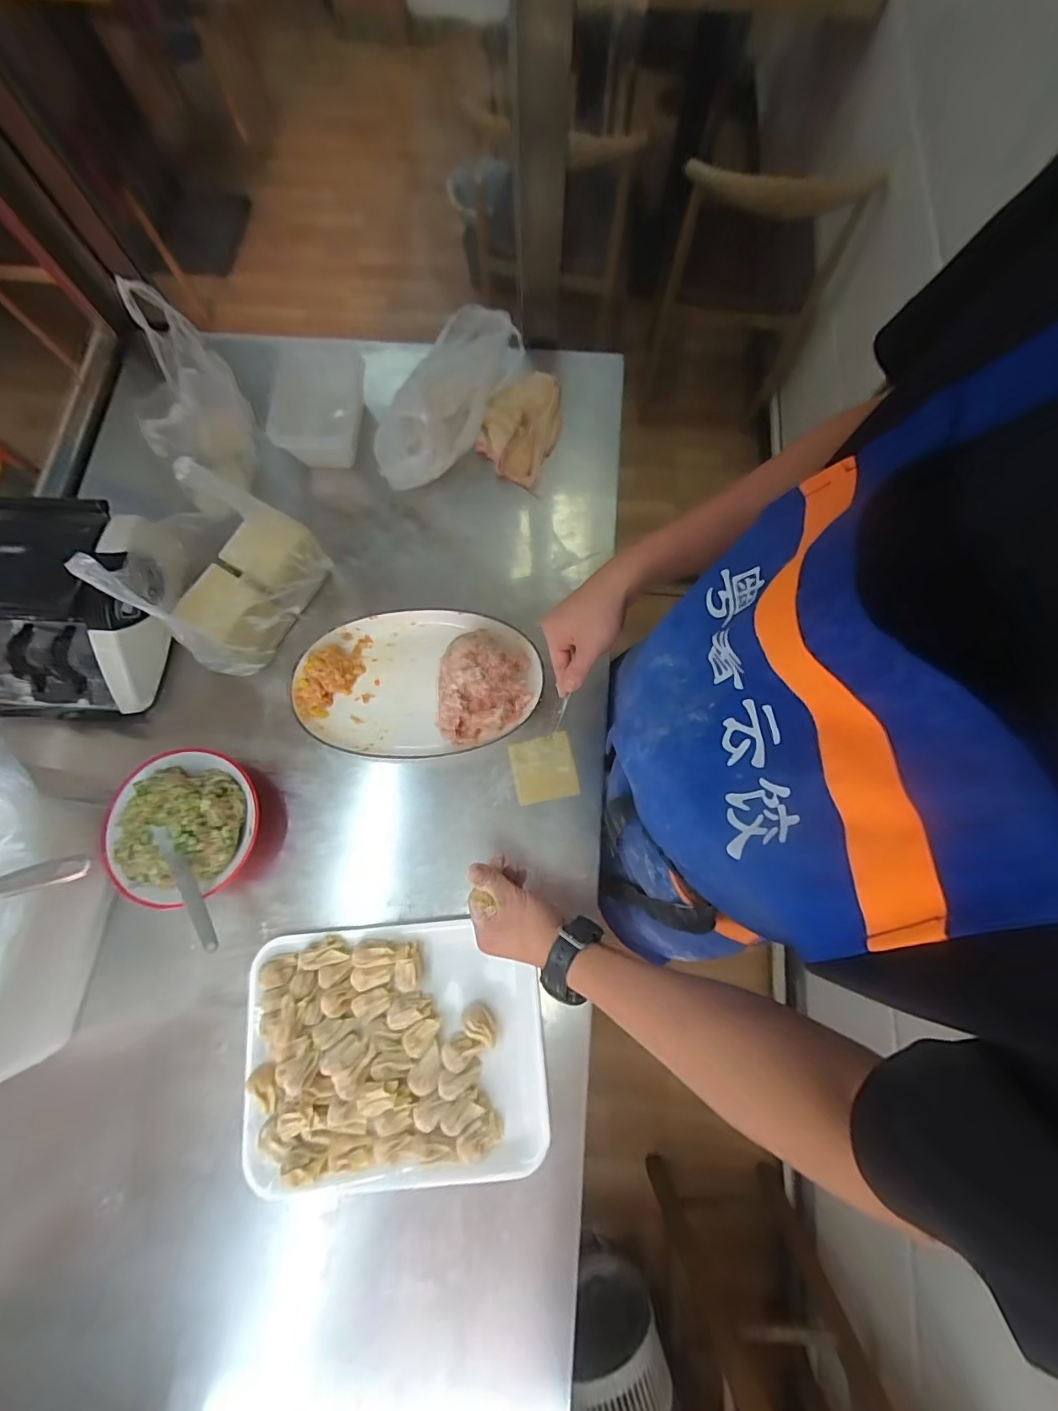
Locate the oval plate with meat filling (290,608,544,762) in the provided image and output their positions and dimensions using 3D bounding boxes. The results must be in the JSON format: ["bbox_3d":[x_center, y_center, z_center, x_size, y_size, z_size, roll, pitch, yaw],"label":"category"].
[{"bbox_3d":[-0.144,-0.031,0.651,0.315,0.090,0.195,-5,76,-1],"label":"oval plate with meat filling"}]

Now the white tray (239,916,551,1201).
[{"bbox_3d":[-0.148,0.381,0.562,0.324,0.035,0.254,-5,76,0],"label":"white tray"}]

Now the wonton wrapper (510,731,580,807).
[{"bbox_3d":[0.019,0.079,0.642,0.079,0.004,0.079,-12,83,5],"label":"wonton wrapper"}]

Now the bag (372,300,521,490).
[{"bbox_3d":[-0.125,-0.461,0.755,0.129,0.089,0.318,26,78,7],"label":"bag"}]

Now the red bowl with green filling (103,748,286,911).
[{"bbox_3d":[-0.396,0.138,0.596,0.166,0.103,0.169,0,76,1],"label":"red bowl with green filling"}]

